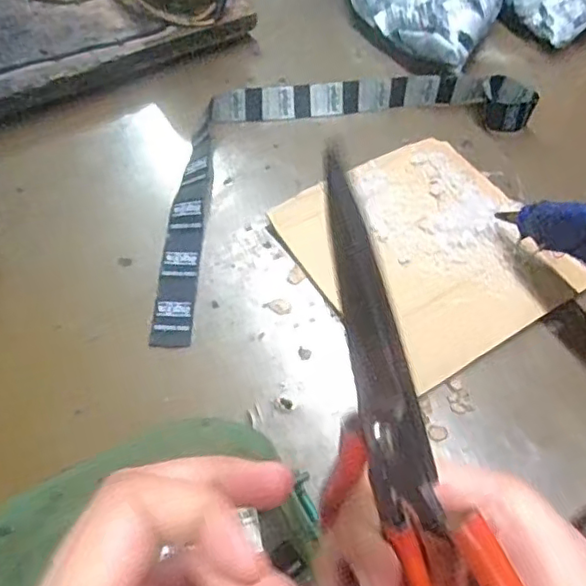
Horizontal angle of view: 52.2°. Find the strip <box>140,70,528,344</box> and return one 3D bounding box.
[{"bbox_3d":[0.014,-0.103,0.429,0.330,0.021,0.142,-34,66,-19],"label":"strip"}]

